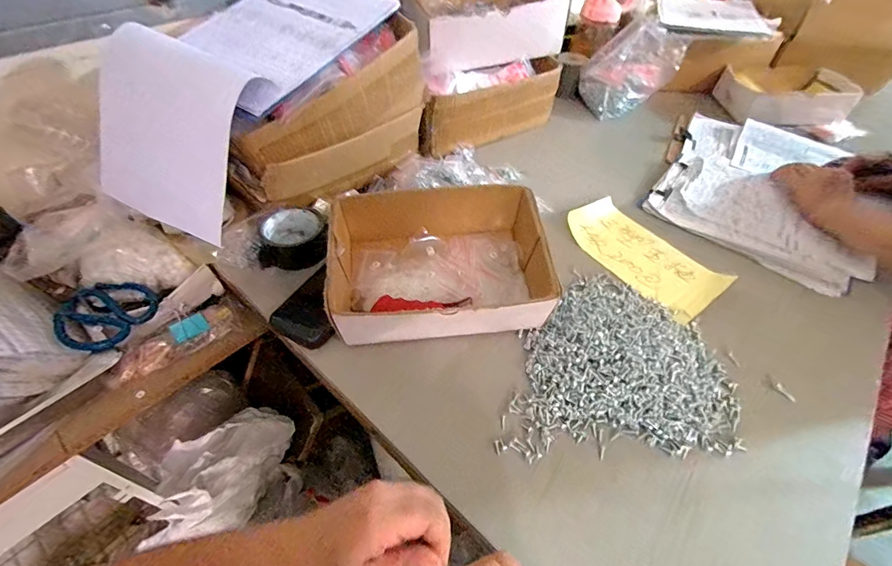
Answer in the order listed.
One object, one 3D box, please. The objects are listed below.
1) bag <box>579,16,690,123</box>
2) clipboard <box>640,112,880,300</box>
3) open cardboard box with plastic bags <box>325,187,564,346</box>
[{"bbox_3d":[0.418,-0.486,0.896,0.190,0.151,0.114,-16,51,-15],"label":"bag"},{"bbox_3d":[0.554,-0.185,0.718,0.301,0.019,0.441,25,53,19],"label":"clipboard"},{"bbox_3d":[-0.010,-0.026,0.502,0.243,0.108,0.163,-4,49,-4],"label":"open cardboard box with plastic bags"}]

